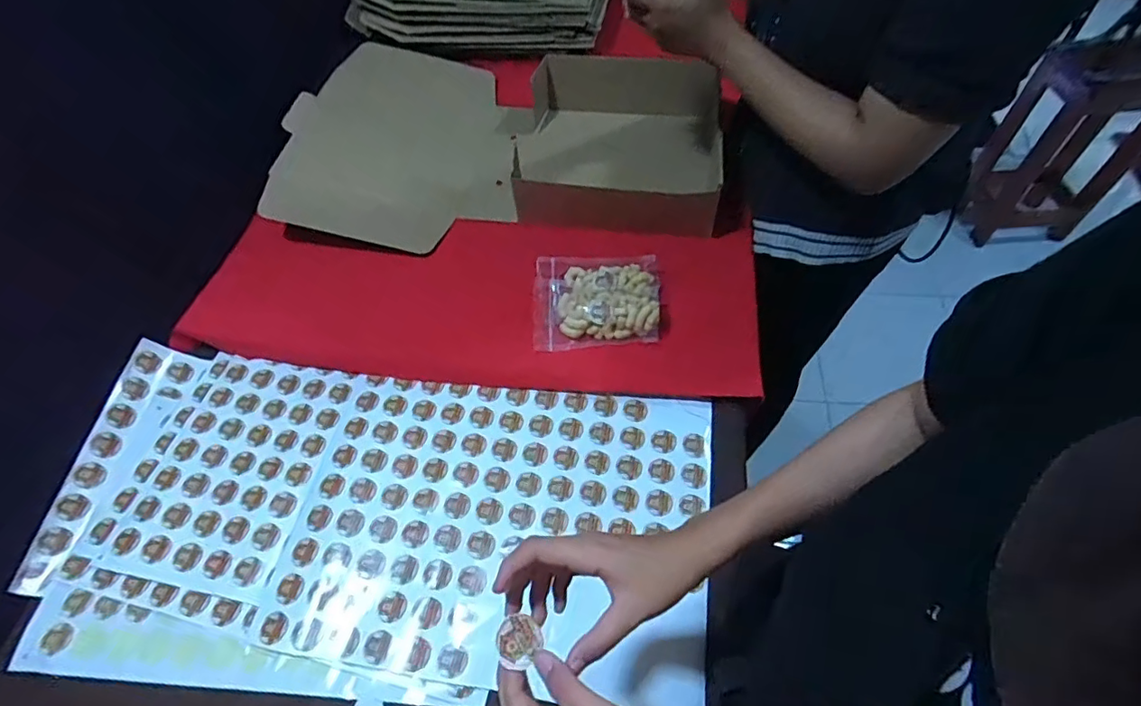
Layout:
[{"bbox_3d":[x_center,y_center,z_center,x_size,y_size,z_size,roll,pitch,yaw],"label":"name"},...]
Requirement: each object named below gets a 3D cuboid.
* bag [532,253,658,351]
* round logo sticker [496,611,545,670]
[{"bbox_3d":[0.035,-0.077,0.760,0.171,0.048,0.133,-3,66,2],"label":"bag"},{"bbox_3d":[-0.033,0.189,0.368,0.029,0.005,0.030,-1,55,1],"label":"round logo sticker"}]

